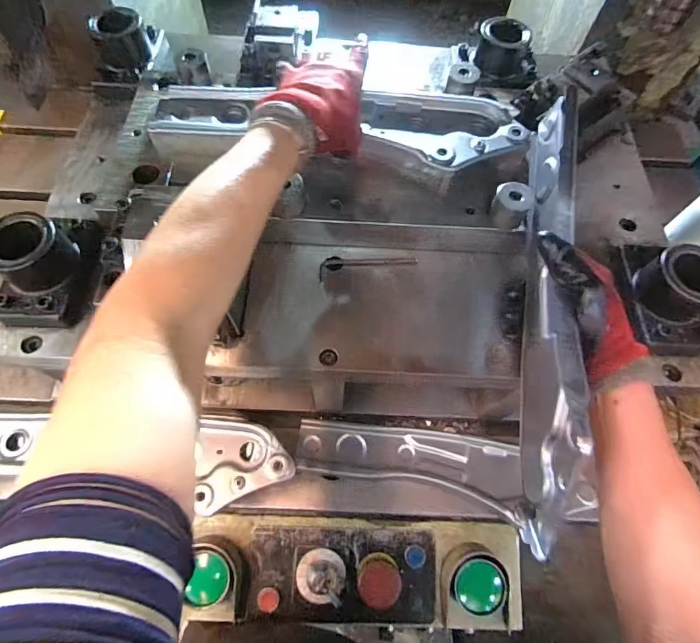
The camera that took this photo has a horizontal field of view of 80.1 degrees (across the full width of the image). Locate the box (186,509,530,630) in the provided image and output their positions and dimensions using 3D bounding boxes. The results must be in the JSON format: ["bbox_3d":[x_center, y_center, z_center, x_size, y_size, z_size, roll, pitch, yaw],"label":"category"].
[{"bbox_3d":[0.003,0.355,0.593,0.472,0.086,0.139,3,64,-1],"label":"box"}]

